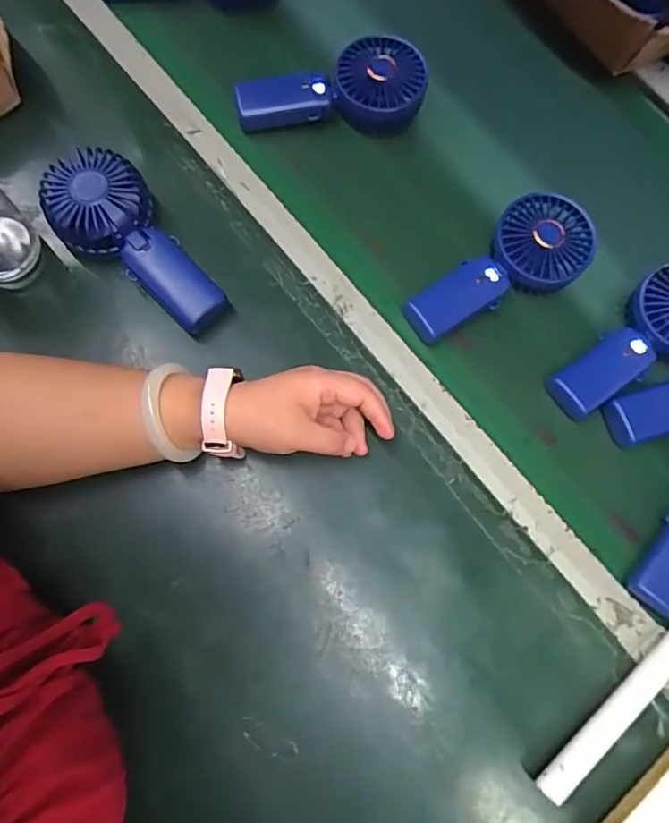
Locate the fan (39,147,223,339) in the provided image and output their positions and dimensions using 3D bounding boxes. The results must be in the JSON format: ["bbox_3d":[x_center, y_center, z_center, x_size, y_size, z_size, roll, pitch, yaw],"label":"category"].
[{"bbox_3d":[-0.166,-0.141,0.457,0.078,0.033,0.174,-44,94,-12],"label":"fan"}]

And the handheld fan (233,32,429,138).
[{"bbox_3d":[-0.004,-0.305,0.524,0.177,0.041,0.073,-13,77,-7],"label":"handheld fan"}]

